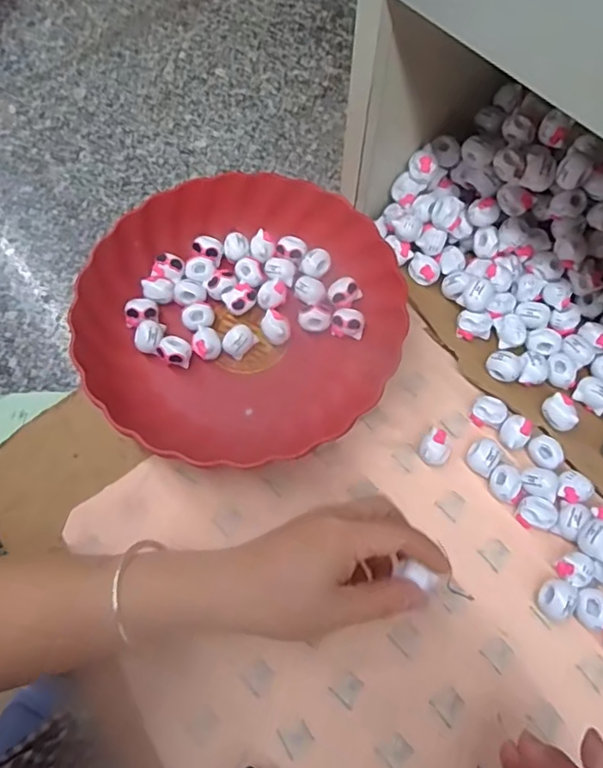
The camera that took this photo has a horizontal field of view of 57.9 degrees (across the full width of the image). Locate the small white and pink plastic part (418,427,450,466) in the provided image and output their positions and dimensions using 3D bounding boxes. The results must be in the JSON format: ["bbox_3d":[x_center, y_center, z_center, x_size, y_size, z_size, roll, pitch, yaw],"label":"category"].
[{"bbox_3d":[0.097,0.047,0.397,0.021,0.021,0.022,-1,66,2],"label":"small white and pink plastic part"}]

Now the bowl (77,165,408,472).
[{"bbox_3d":[-0.046,-0.054,0.428,0.236,0.054,0.237,-1,66,2],"label":"bowl"}]

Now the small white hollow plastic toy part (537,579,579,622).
[{"bbox_3d":[0.168,0.142,0.361,0.023,0.022,0.022,-1,66,2],"label":"small white hollow plastic toy part"}]

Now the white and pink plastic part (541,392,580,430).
[{"bbox_3d":[0.187,0.021,0.395,0.018,0.017,0.024,-28,68,-9],"label":"white and pink plastic part"}]

